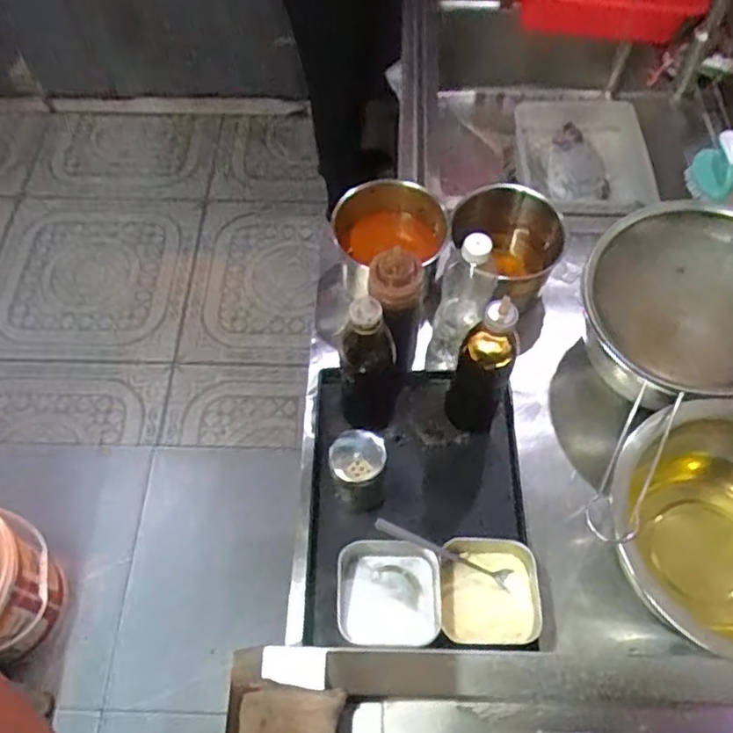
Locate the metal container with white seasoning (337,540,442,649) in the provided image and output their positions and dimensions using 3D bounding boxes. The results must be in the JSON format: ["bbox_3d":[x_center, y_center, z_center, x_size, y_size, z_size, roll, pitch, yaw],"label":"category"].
[{"bbox_3d":[0.025,0.250,0.717,0.114,0.055,0.105,4,62,2],"label":"metal container with white seasoning"}]

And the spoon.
[{"bbox_3d":[0.082,0.207,0.721,0.167,0.028,0.021,27,62,-13],"label":"spoon"}]

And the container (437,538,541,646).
[{"bbox_3d":[0.134,0.250,0.720,0.105,0.050,0.113,-3,62,-2],"label":"container"}]

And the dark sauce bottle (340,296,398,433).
[{"bbox_3d":[0.005,-0.001,0.750,0.072,0.260,0.070,-1,62,-1],"label":"dark sauce bottle"}]

